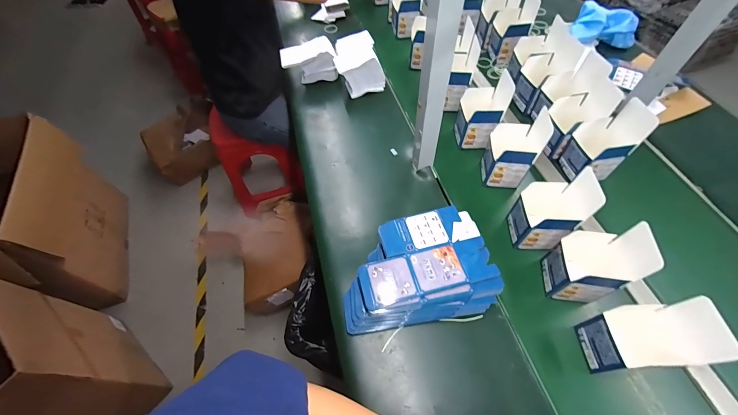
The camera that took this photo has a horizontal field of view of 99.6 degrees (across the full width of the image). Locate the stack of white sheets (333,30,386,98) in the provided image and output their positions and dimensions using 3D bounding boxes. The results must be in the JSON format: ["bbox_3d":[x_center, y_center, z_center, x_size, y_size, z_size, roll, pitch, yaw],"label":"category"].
[{"bbox_3d":[-0.040,-0.445,0.945,0.132,0.101,0.196,-13,57,-4],"label":"stack of white sheets"}]

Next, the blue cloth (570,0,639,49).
[{"bbox_3d":[0.714,-0.550,0.943,0.199,0.108,0.042,13,16,0],"label":"blue cloth"}]

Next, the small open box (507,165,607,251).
[{"bbox_3d":[0.349,0.007,0.606,0.102,0.160,0.102,-2,56,3],"label":"small open box"}]

